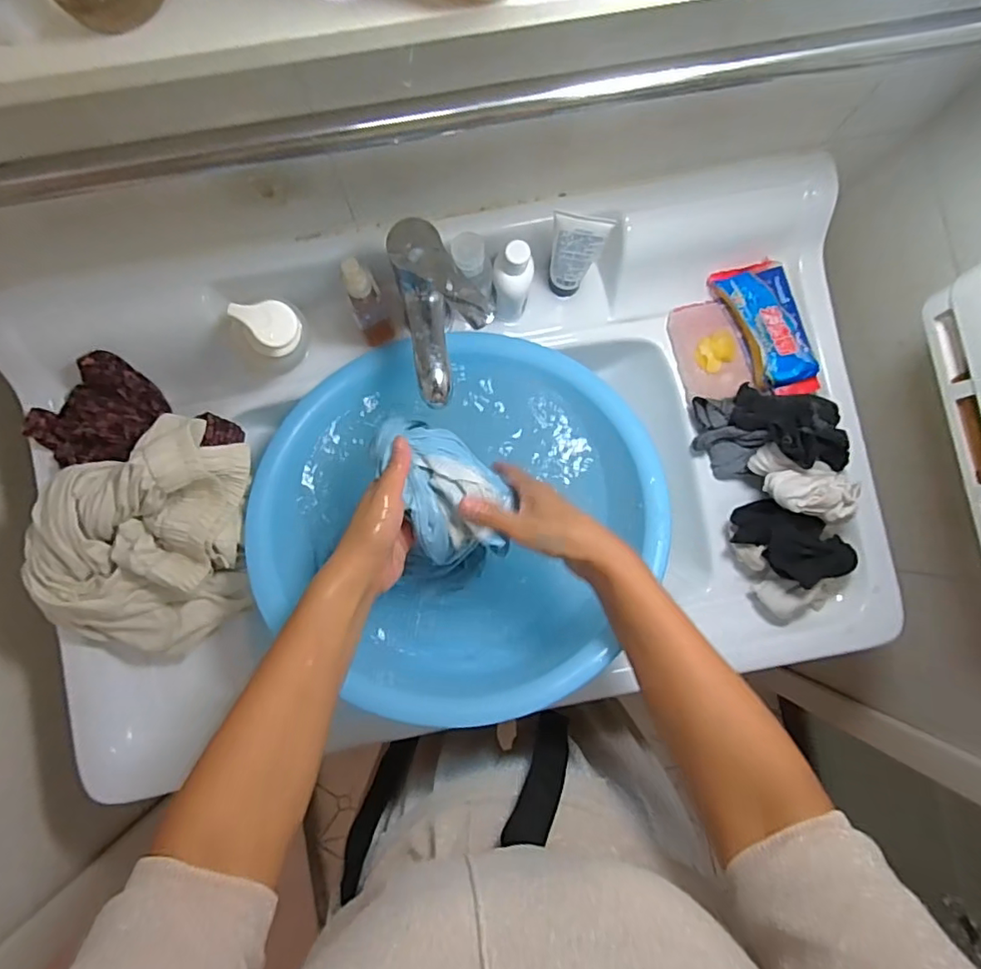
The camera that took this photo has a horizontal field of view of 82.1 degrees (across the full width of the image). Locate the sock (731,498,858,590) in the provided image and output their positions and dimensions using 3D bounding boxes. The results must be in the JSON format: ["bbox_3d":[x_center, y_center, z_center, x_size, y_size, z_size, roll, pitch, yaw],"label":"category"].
[{"bbox_3d":[0.294,0.058,0.544,0.108,0.047,0.065,37,86,1],"label":"sock"}]

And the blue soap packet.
[{"bbox_3d":[0.284,-0.158,0.580,0.056,0.043,0.143,-23,87,-3],"label":"blue soap packet"}]

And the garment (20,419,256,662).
[{"bbox_3d":[-0.315,0.050,0.507,0.175,0.098,0.224,7,86,-1],"label":"garment"}]

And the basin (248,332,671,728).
[{"bbox_3d":[-0.033,0.018,0.542,0.371,0.111,0.345,-2,86,-2],"label":"basin"}]

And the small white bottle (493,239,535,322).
[{"bbox_3d":[0.021,-0.193,0.545,0.038,0.099,0.038,12,86,-1],"label":"small white bottle"}]

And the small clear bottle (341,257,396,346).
[{"bbox_3d":[-0.112,-0.166,0.522,0.031,0.120,0.032,-15,87,-3],"label":"small clear bottle"}]

